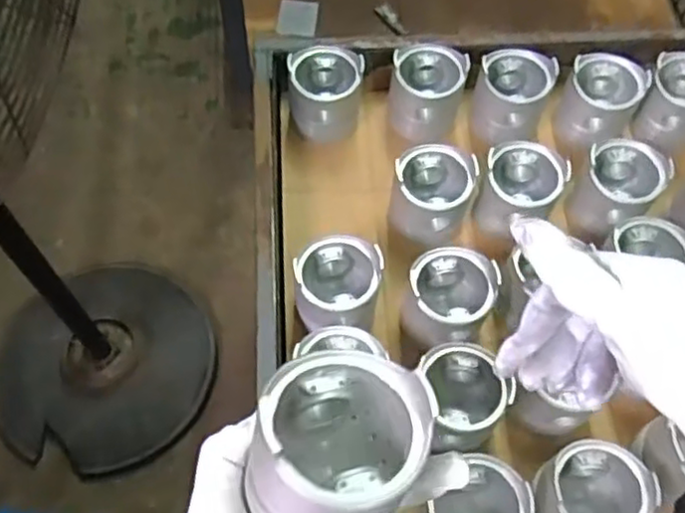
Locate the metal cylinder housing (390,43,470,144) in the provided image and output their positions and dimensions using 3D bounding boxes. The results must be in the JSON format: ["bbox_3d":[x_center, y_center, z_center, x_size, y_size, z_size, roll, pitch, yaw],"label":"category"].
[{"bbox_3d":[0.101,-0.197,0.848,0.087,0.091,0.079,4,61,0],"label":"metal cylinder housing"}]

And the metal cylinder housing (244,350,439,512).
[{"bbox_3d":[-0.005,0.103,0.370,0.083,0.070,0.095,31,65,14],"label":"metal cylinder housing"}]

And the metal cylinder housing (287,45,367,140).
[{"bbox_3d":[-0.021,-0.194,0.834,0.086,0.083,0.074,17,62,7],"label":"metal cylinder housing"}]

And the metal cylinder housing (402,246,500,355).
[{"bbox_3d":[0.108,0.046,0.706,0.096,0.078,0.088,-24,65,-14],"label":"metal cylinder housing"}]

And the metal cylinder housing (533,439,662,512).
[{"bbox_3d":[0.215,0.209,0.603,0.091,0.069,0.088,1,61,-2],"label":"metal cylinder housing"}]

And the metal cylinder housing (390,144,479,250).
[{"bbox_3d":[0.096,-0.069,0.766,0.080,0.082,0.086,1,61,-2],"label":"metal cylinder housing"}]

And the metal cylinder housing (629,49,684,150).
[{"bbox_3d":[0.403,-0.187,0.841,0.080,0.085,0.086,-40,70,-21],"label":"metal cylinder housing"}]

